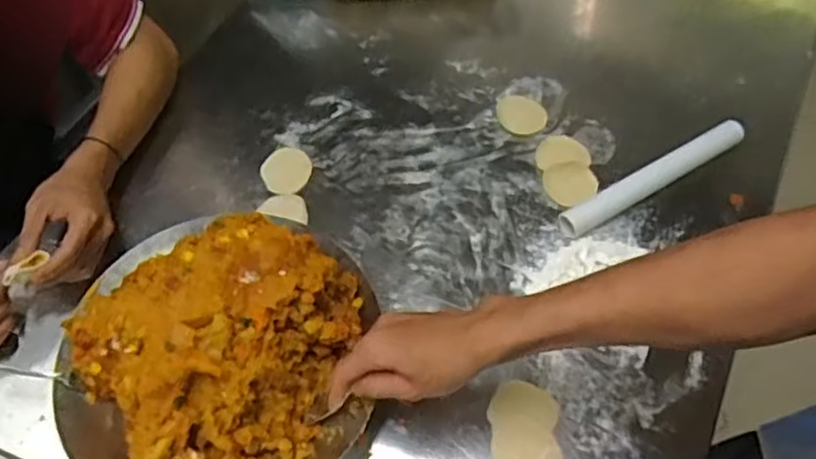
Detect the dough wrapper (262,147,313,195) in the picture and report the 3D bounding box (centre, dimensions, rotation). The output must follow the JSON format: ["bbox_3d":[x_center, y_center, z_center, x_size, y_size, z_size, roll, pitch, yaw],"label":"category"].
[{"bbox_3d":[-0.153,-0.075,0.831,0.060,0.009,0.075,-20,60,-11],"label":"dough wrapper"}]

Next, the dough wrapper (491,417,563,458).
[{"bbox_3d":[0.115,0.218,0.639,0.063,0.009,0.073,-28,62,-15],"label":"dough wrapper"}]

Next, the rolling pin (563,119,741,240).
[{"bbox_3d":[0.296,-0.063,0.795,0.265,0.026,0.033,-29,62,-15],"label":"rolling pin"}]

